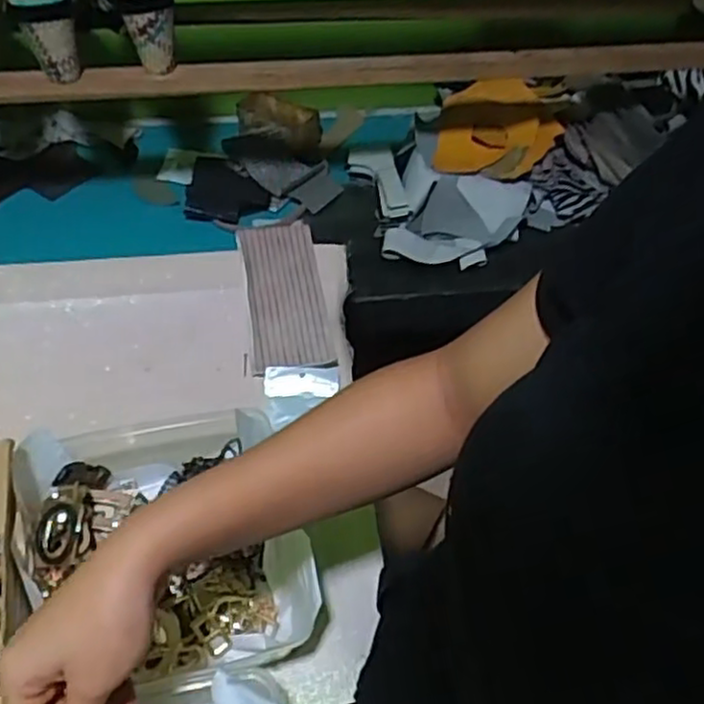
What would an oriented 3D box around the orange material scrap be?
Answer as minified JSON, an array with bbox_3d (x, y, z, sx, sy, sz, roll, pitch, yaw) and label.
[{"bbox_3d":[0.206,-0.312,1.007,0.164,0.053,0.168,13,52,7],"label":"orange material scrap"}]

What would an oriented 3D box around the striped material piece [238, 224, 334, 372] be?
[{"bbox_3d":[-0.068,-0.061,0.733,0.079,0.022,0.180,-6,52,-9],"label":"striped material piece"}]

